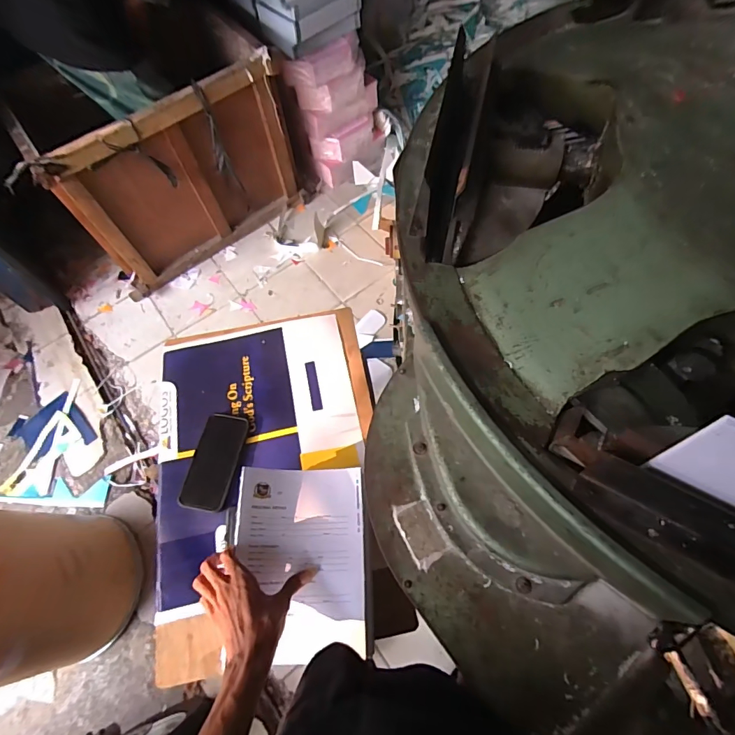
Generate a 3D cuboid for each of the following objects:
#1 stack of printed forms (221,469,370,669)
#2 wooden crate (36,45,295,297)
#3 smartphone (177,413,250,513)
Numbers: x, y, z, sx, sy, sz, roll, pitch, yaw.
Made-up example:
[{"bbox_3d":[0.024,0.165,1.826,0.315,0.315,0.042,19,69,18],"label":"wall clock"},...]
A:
[{"bbox_3d":[-0.094,0.265,0.598,0.177,0.027,0.241,1,63,-4],"label":"stack of printed forms"},{"bbox_3d":[-0.630,-0.680,1.610,0.837,0.618,0.090,-41,69,-15],"label":"wooden crate"},{"bbox_3d":[-0.280,0.170,0.778,0.091,0.013,0.173,7,65,7],"label":"smartphone"}]

